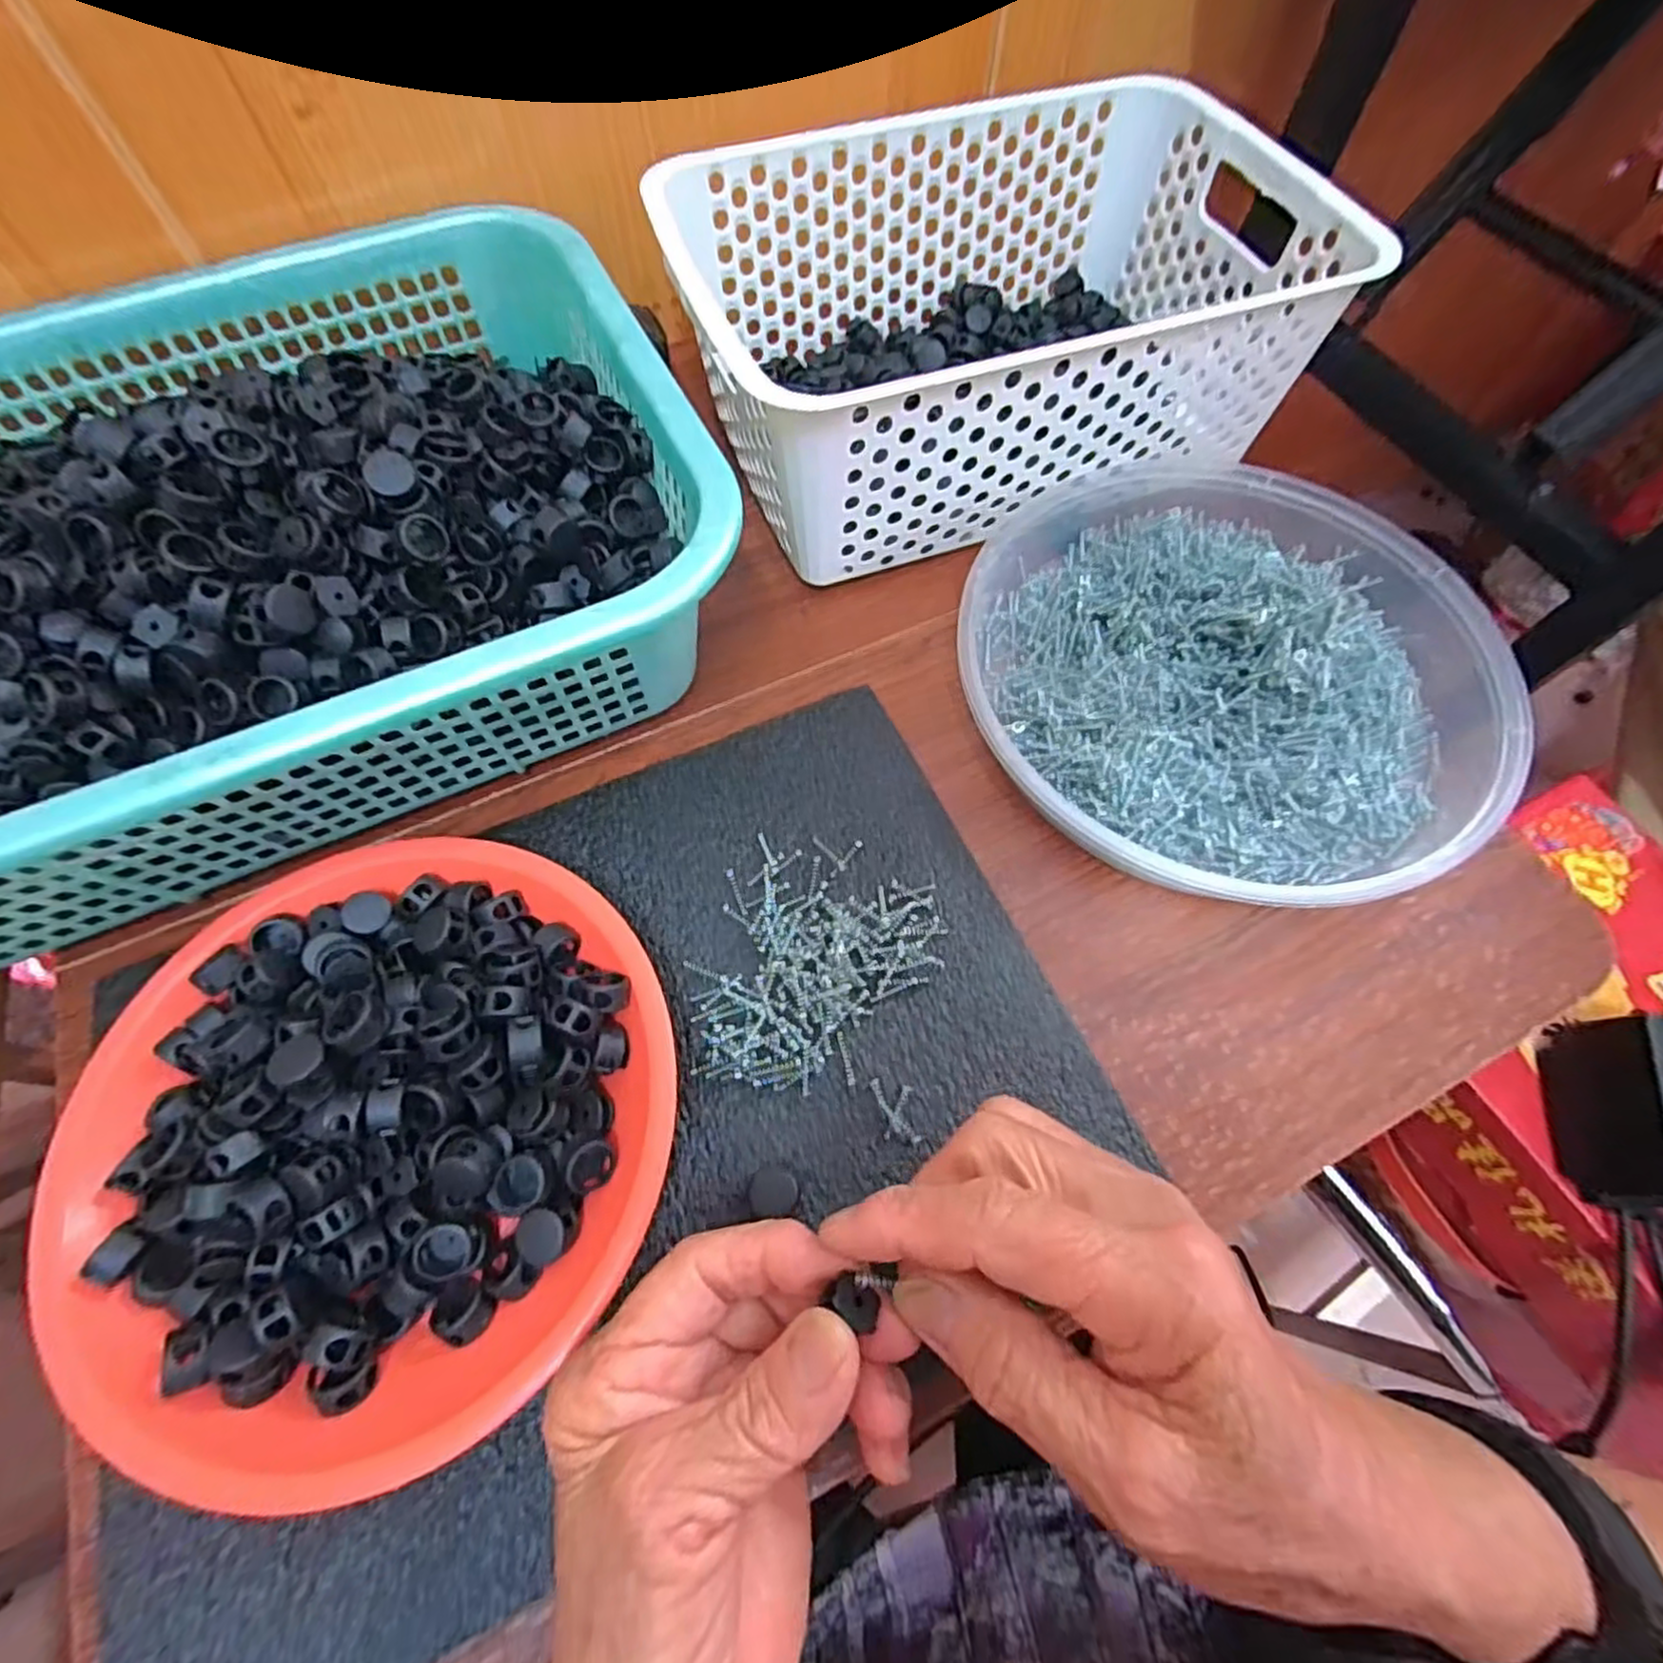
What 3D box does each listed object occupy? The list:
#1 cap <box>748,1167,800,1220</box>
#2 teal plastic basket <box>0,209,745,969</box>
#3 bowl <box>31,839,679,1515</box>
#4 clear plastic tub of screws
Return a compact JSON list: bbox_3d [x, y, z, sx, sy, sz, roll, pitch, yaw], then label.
[{"bbox_3d":[-0.019,0.123,0.251,0.015,0.010,0.015,0,65,0],"label":"cap"},{"bbox_3d":[-0.254,-0.123,0.312,0.381,0.091,0.288,-25,68,-11],"label":"teal plastic basket"},{"bbox_3d":[-0.153,0.090,0.243,0.199,0.041,0.186,0,65,0],"label":"bowl"},{"bbox_3d":[0.178,-0.080,0.339,0.228,0.046,0.223,0,65,0],"label":"clear plastic tub of screws"}]

